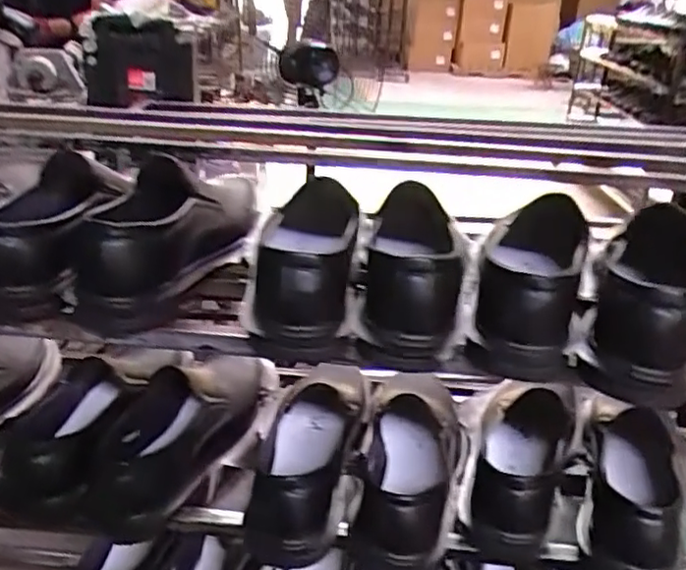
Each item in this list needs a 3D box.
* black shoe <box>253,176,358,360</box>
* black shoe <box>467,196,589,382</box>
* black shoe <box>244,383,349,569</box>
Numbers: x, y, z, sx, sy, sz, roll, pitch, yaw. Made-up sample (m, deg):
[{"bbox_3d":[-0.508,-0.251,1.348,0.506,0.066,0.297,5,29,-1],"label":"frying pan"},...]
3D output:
[{"bbox_3d":[-0.035,-0.038,0.601,0.094,0.090,0.246,2,26,-2],"label":"black shoe"},{"bbox_3d":[0.171,-0.012,0.587,0.093,0.093,0.216,10,27,14],"label":"black shoe"},{"bbox_3d":[-0.047,0.184,0.692,0.092,0.099,0.234,3,26,1],"label":"black shoe"}]

